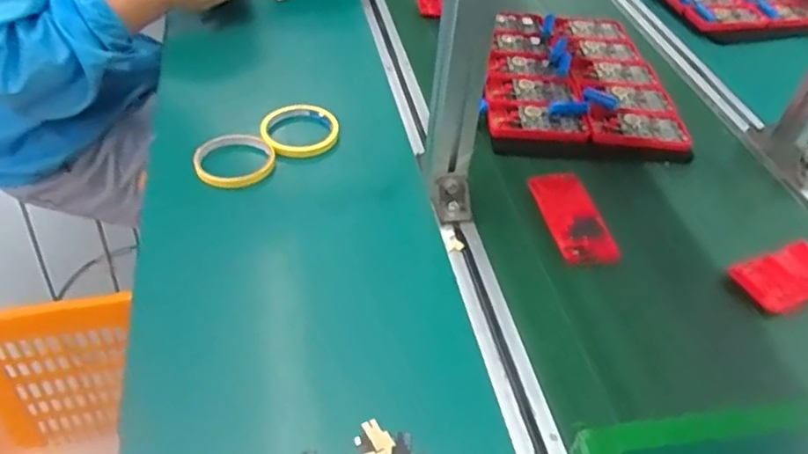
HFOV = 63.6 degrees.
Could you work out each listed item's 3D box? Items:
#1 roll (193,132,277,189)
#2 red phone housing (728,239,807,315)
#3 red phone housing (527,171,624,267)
[{"bbox_3d":[-0.194,-0.077,0.751,0.089,0.020,0.089,3,44,-3],"label":"roll"},{"bbox_3d":[0.396,0.050,0.669,0.123,0.011,0.063,-14,48,-20],"label":"red phone housing"},{"bbox_3d":[0.184,-0.011,0.715,0.062,0.010,0.133,-7,46,-13],"label":"red phone housing"}]

